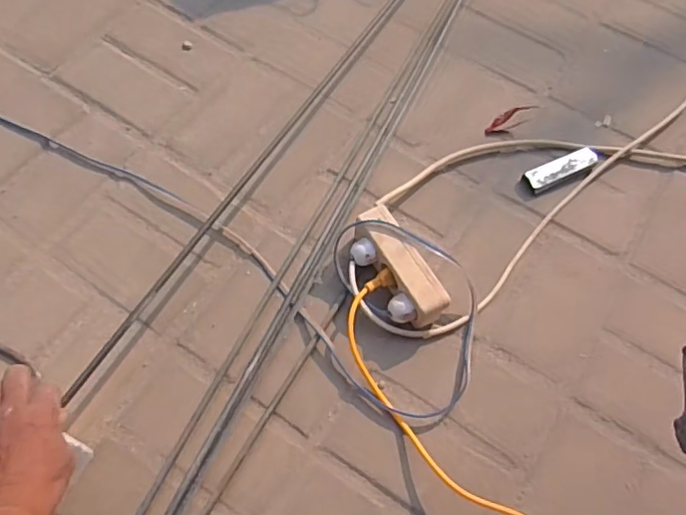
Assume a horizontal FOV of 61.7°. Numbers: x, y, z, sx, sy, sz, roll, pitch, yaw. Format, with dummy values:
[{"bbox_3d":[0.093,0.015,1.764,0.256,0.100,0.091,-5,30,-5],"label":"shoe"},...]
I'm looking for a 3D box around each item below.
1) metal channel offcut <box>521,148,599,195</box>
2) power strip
[{"bbox_3d":[0.311,-0.124,0.817,0.115,0.017,0.034,-24,66,-14],"label":"metal channel offcut"},{"bbox_3d":[0.069,0.013,0.712,0.051,0.060,0.155,-25,67,-15],"label":"power strip"}]

